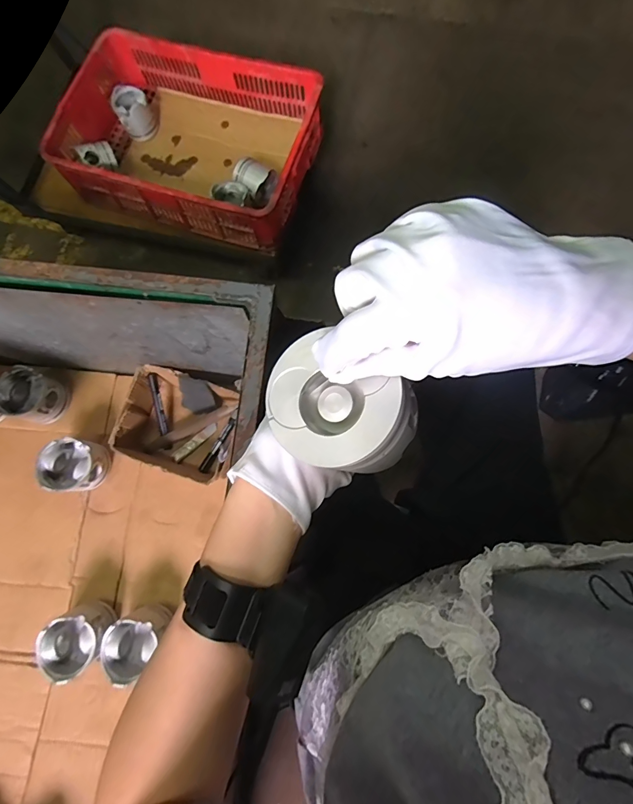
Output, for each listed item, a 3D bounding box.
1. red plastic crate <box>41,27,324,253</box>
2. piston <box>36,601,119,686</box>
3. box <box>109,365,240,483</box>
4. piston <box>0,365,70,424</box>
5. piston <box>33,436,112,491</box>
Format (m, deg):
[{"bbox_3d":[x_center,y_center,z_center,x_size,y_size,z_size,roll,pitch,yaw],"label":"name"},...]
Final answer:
[{"bbox_3d":[-0.321,-0.665,1.007,0.604,0.165,0.398,16,77,3],"label":"red plastic crate"},{"bbox_3d":[-0.399,0.397,0.656,0.097,0.081,0.094,0,77,-1],"label":"piston"},{"bbox_3d":[-0.265,0.040,0.734,0.191,0.084,0.171,17,77,3],"label":"box"},{"bbox_3d":[-0.537,-0.010,0.743,0.099,0.082,0.094,0,77,-1],"label":"piston"},{"bbox_3d":[-0.441,0.115,0.716,0.091,0.088,0.089,0,77,-1],"label":"piston"}]

